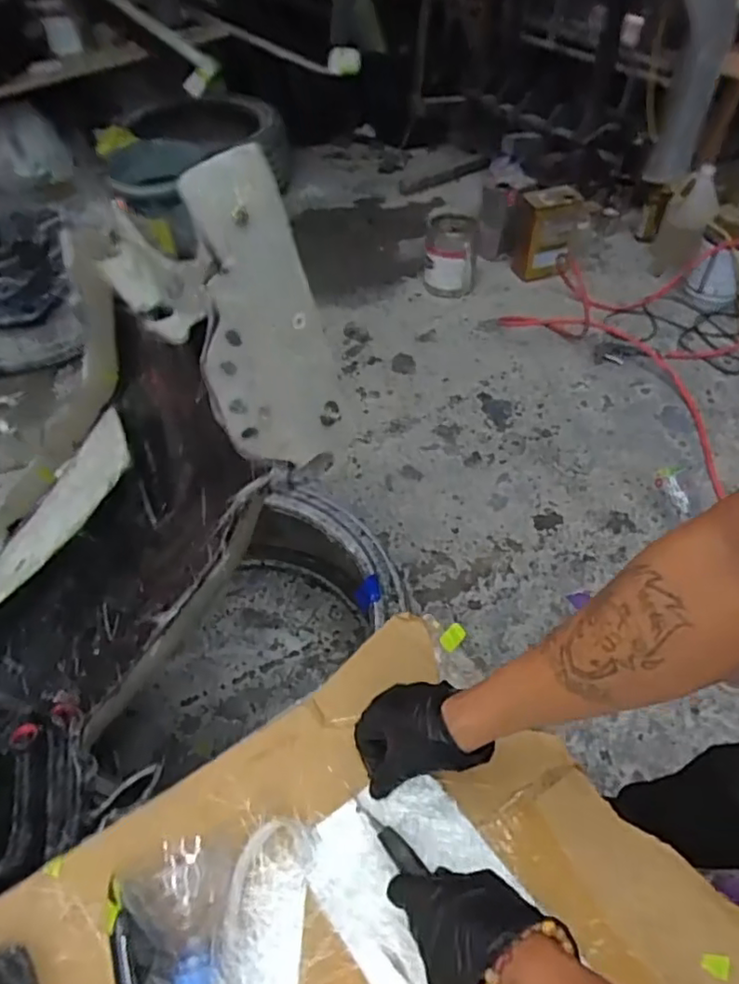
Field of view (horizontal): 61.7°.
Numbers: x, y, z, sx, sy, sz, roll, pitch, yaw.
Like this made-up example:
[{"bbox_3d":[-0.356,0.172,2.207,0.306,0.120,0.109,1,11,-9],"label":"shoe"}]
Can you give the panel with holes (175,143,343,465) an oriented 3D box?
[{"bbox_3d":[-0.071,-0.113,0.418,0.090,0.201,0.015,-24,34,-22],"label":"panel with holes"}]

